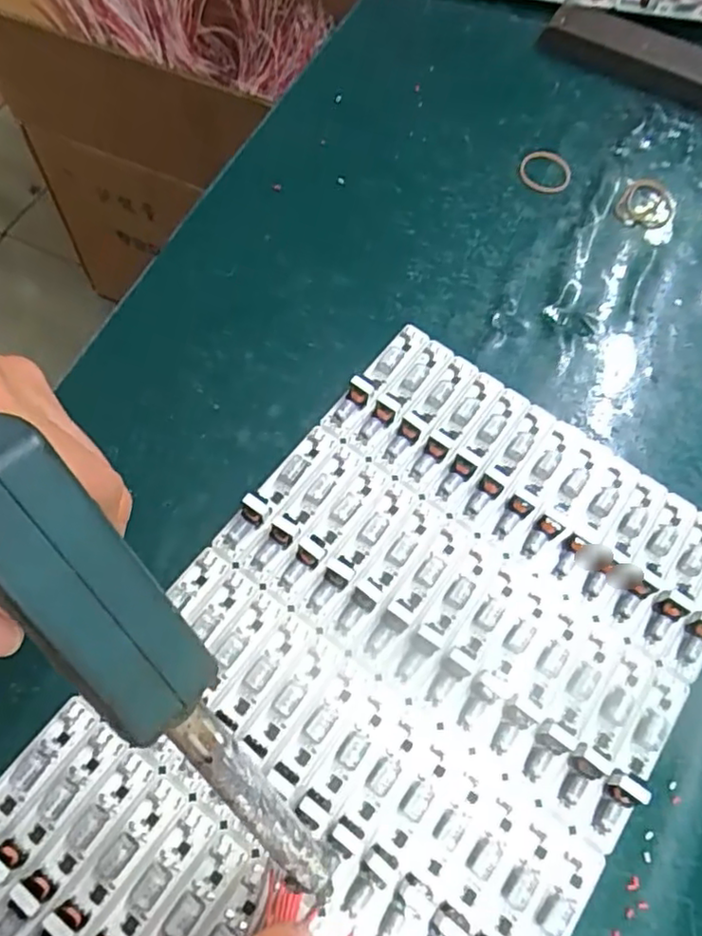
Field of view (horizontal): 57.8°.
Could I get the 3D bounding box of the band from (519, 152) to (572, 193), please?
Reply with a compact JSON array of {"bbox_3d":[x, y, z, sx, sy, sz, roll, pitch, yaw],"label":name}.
[{"bbox_3d":[0.116,-0.177,0.381,0.030,0.004,0.031,19,76,0],"label":"band"}]

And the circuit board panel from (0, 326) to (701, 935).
[{"bbox_3d":[0.019,0.087,0.248,0.191,0.015,0.289,34,68,12],"label":"circuit board panel"}]

